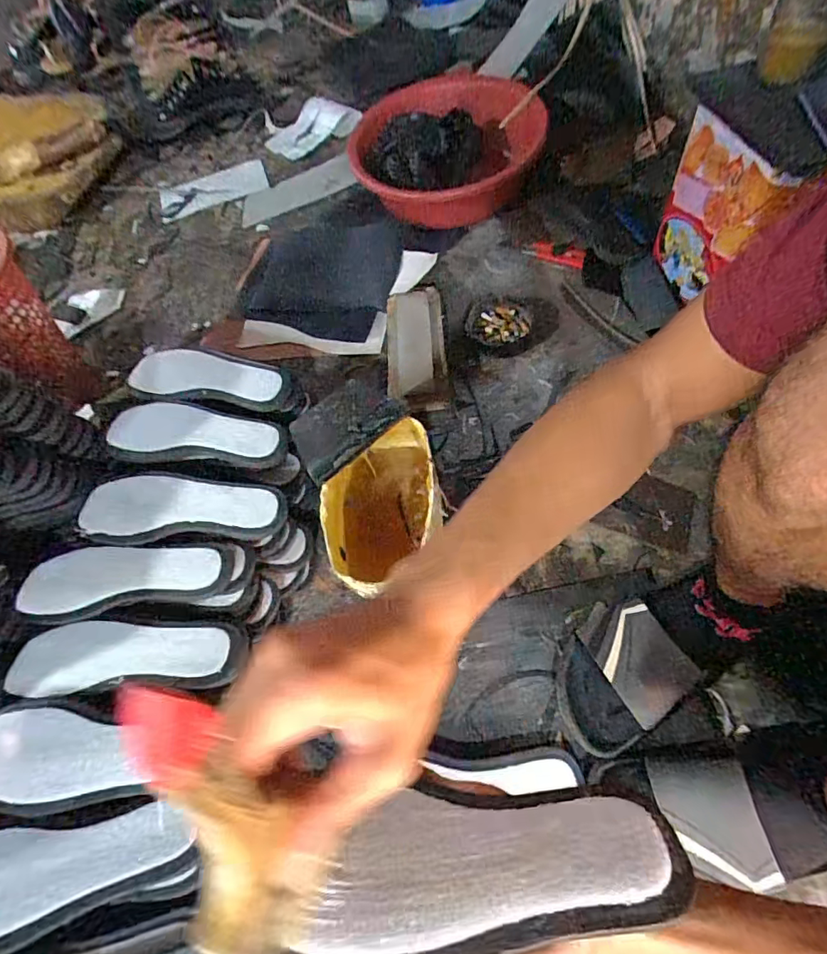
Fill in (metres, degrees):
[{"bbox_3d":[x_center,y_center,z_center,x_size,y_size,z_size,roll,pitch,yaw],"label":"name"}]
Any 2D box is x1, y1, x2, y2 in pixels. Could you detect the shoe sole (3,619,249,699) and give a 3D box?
[{"bbox_3d":[-0.289,0.178,0.499,0.240,0.011,0.069,-7,61,6],"label":"shoe sole"}]

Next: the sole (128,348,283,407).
[{"bbox_3d":[-0.280,-0.139,0.671,0.221,0.022,0.075,7,63,13],"label":"sole"}]

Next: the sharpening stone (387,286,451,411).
[{"bbox_3d":[0.005,-0.194,0.746,0.085,0.047,0.218,-6,61,6],"label":"sharpening stone"}]

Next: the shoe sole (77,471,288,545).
[{"bbox_3d":[-0.272,0.034,0.575,0.244,0.018,0.083,-2,61,9],"label":"shoe sole"}]

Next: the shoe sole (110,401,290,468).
[{"bbox_3d":[-0.271,-0.055,0.632,0.230,0.026,0.078,2,62,11],"label":"shoe sole"}]

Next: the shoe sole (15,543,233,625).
[{"bbox_3d":[-0.314,0.108,0.546,0.226,0.013,0.077,-9,60,5],"label":"shoe sole"}]

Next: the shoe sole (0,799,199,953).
[{"bbox_3d":[-0.288,0.319,0.398,0.218,0.022,0.077,-15,60,2],"label":"shoe sole"}]

